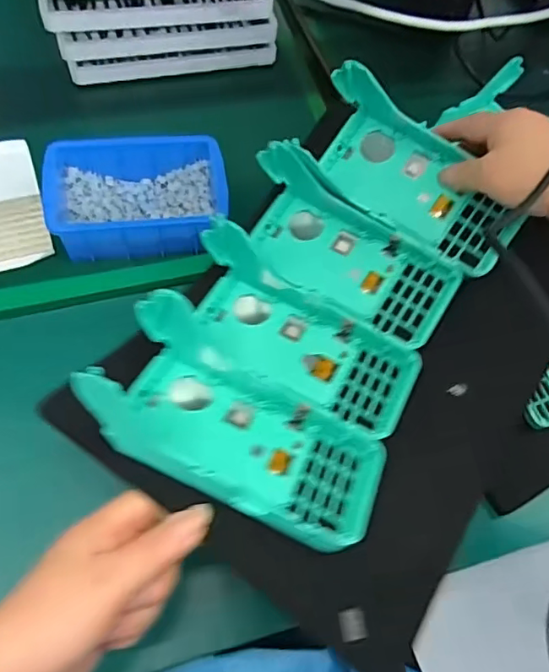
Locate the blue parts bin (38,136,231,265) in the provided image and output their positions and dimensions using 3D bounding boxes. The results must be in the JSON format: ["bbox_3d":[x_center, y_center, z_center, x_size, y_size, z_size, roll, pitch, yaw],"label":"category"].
[{"bbox_3d":[-0.121,-0.125,0.483,0.150,0.054,0.106,-5,61,-7],"label":"blue parts bin"}]

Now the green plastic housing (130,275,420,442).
[{"bbox_3d":[0.011,-0.001,0.353,0.169,0.059,0.081,22,61,8],"label":"green plastic housing"}]

